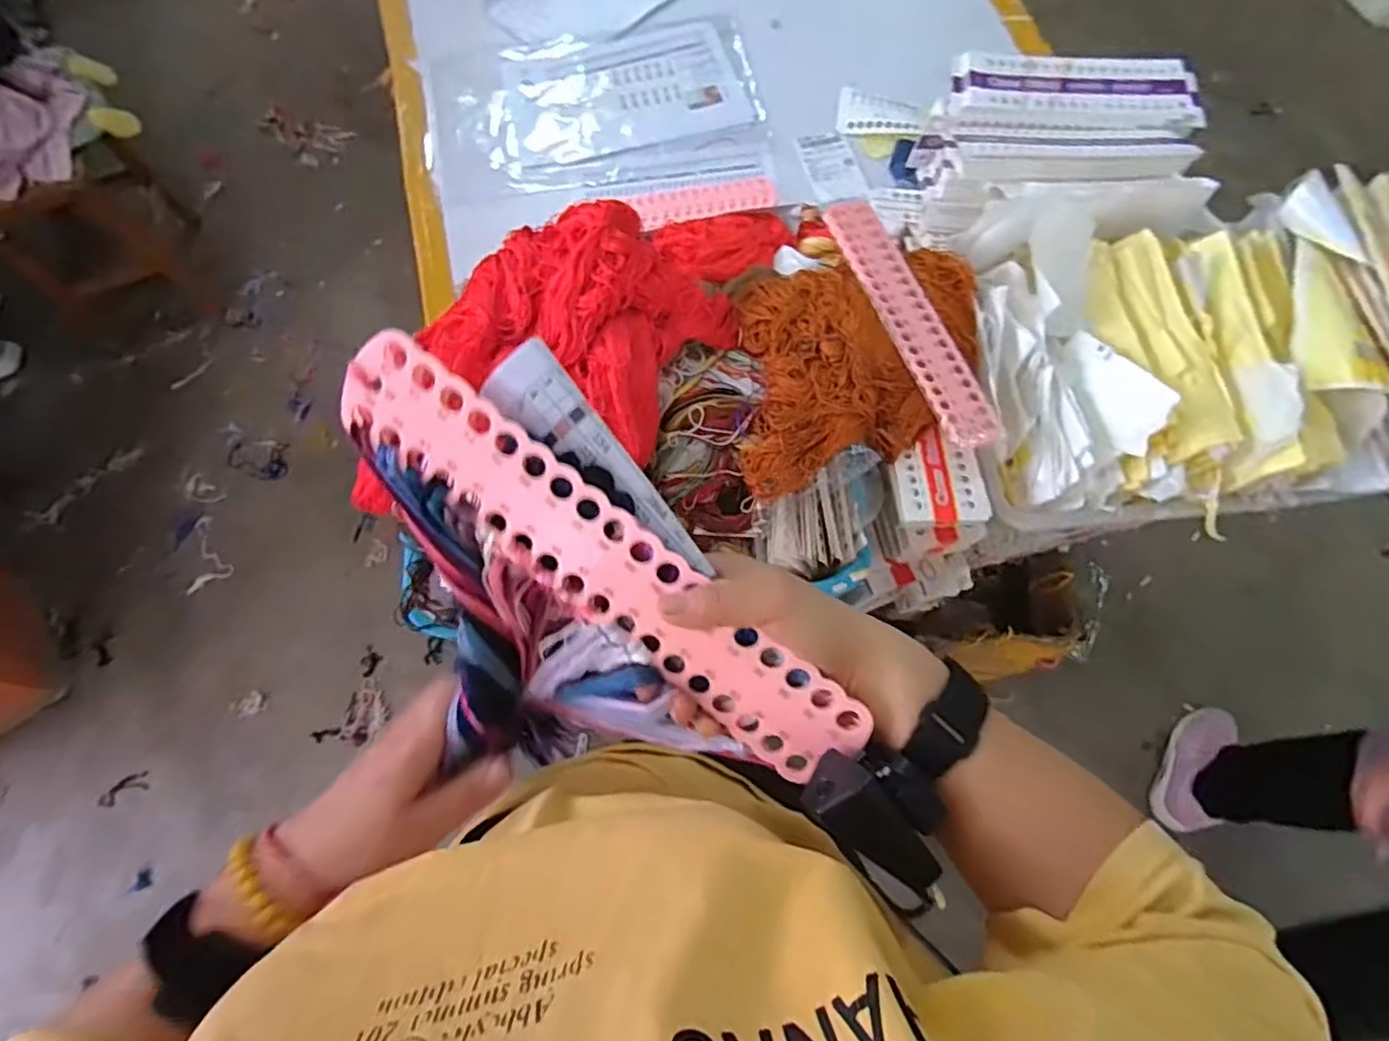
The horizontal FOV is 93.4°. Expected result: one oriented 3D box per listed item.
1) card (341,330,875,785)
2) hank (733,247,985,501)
[{"bbox_3d":[-0.043,0.021,0.311,0.283,0.006,0.057,39,111,-3],"label":"card"},{"bbox_3d":[0.170,-0.164,0.654,0.287,0.064,0.229,-14,70,-5],"label":"hank"}]

